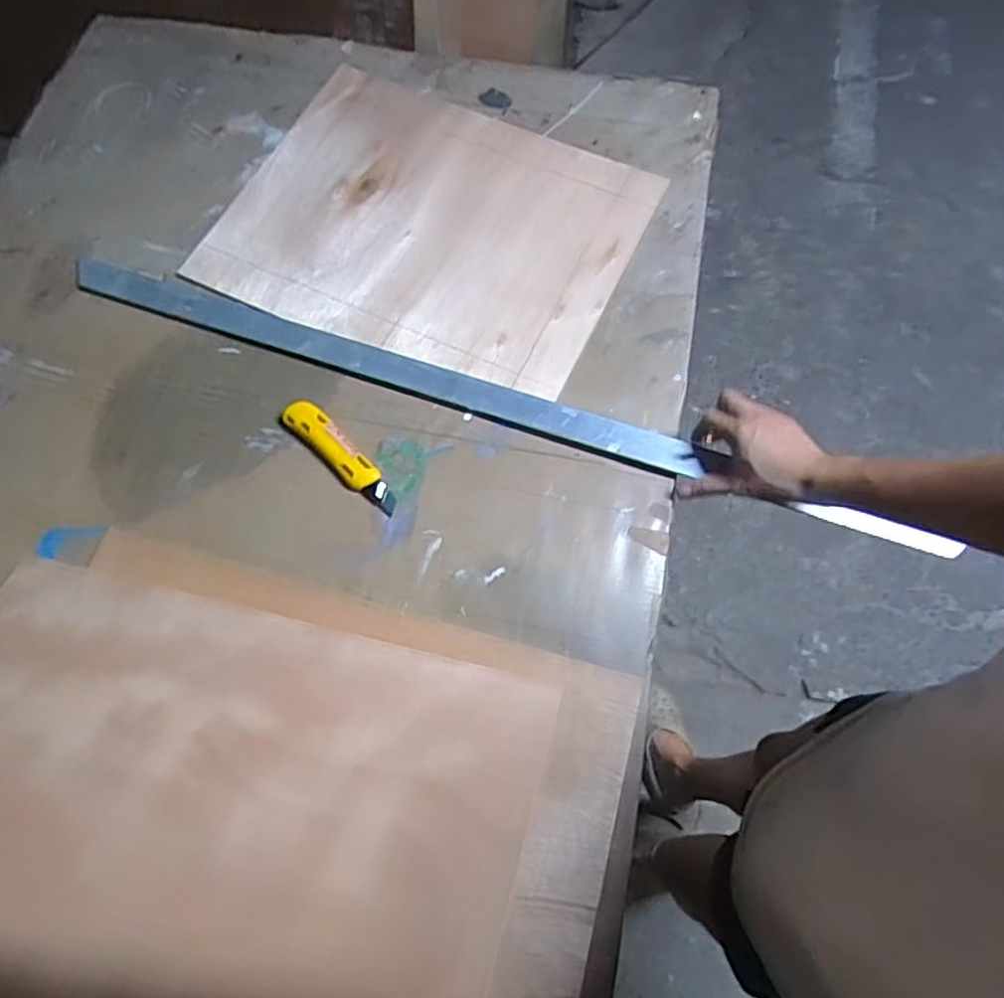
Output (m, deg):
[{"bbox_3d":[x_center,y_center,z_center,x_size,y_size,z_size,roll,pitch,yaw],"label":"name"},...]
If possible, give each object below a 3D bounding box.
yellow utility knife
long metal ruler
[{"bbox_3d":[-0.171,-0.048,0.695,0.164,0.015,0.038,41,76,14],"label":"yellow utility knife"},{"bbox_3d":[-0.031,-0.118,0.725,0.980,0.010,0.045,18,67,8],"label":"long metal ruler"}]

